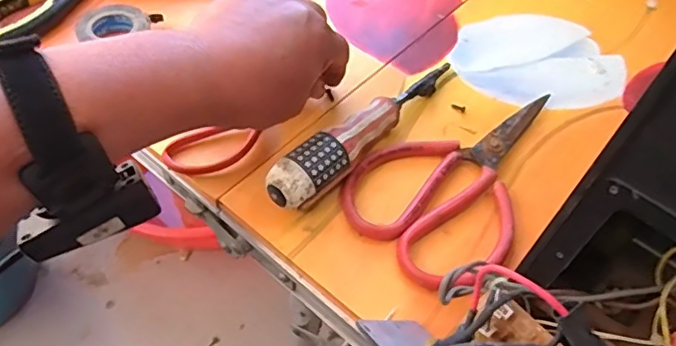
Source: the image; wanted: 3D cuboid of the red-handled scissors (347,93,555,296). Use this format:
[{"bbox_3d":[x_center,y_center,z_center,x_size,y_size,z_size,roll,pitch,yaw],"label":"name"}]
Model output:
[{"bbox_3d":[0.087,0.000,0.379,0.106,0.012,0.172,38,60,22],"label":"red-handled scissors"}]

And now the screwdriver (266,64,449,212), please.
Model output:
[{"bbox_3d":[0.023,-0.035,0.382,0.026,0.040,0.182,35,59,21],"label":"screwdriver"}]

